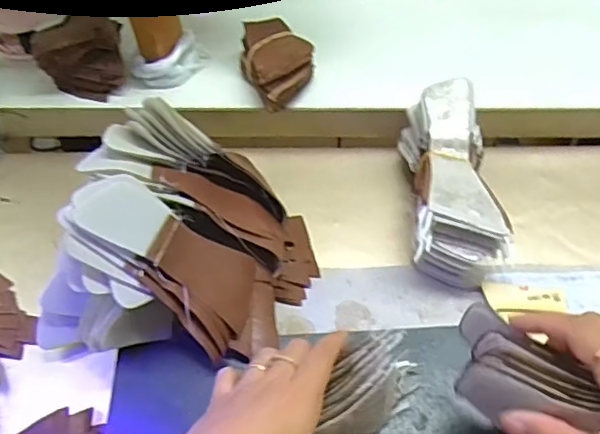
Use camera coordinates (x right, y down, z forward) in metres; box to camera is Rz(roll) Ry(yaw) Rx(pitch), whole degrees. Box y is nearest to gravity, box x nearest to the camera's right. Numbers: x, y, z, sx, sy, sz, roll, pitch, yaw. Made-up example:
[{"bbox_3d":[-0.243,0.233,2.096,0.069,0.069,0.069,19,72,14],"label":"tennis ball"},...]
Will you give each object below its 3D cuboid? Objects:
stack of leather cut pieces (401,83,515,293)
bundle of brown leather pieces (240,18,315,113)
[{"bbox_3d":[0.132,-0.030,0.510,0.080,0.083,0.166,0,54,2],"label":"stack of leather cut pieces"},{"bbox_3d":[-0.021,-0.150,0.590,0.067,0.047,0.092,-16,56,-9],"label":"bundle of brown leather pieces"}]

